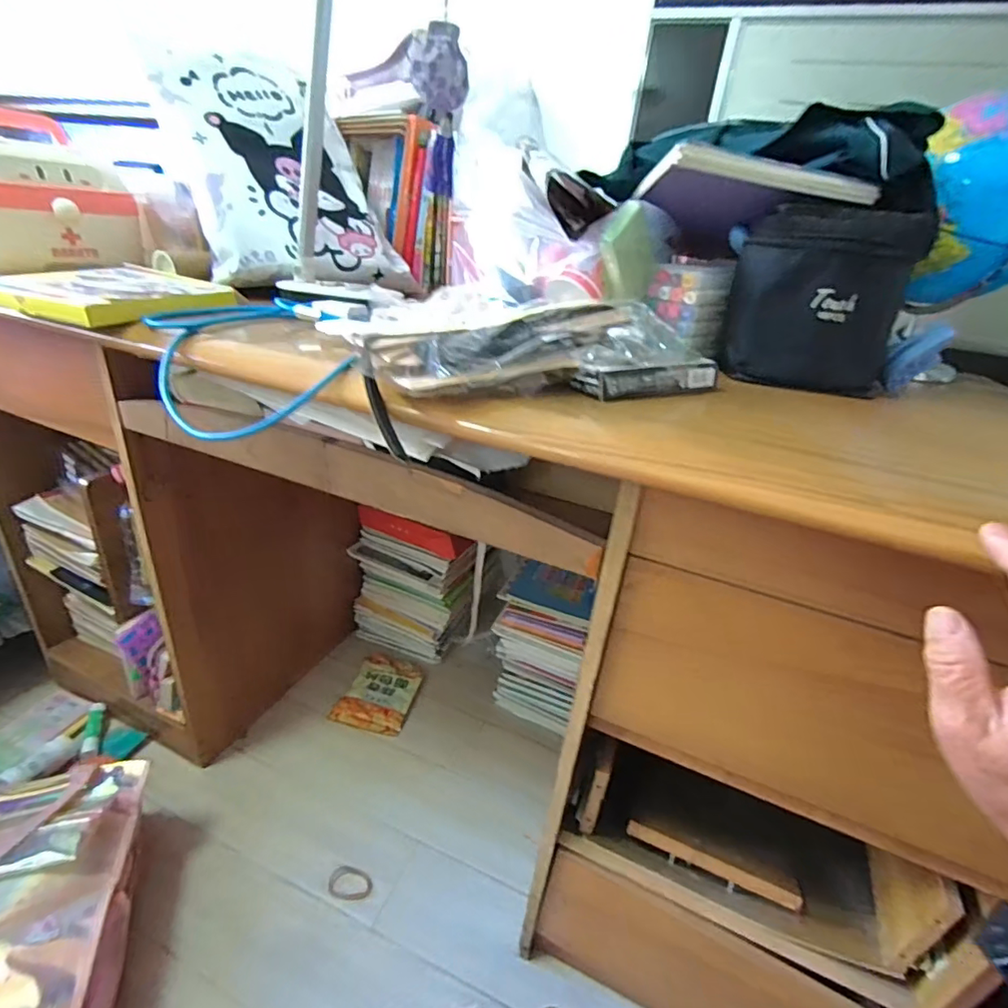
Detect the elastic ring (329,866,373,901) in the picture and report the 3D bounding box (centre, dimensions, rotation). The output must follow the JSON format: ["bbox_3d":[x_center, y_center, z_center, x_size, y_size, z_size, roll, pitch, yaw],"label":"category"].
[{"bbox_3d":[-0.222,0.551,0.764,0.062,0.006,0.044,11,28,8],"label":"elastic ring"}]

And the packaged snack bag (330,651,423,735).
[{"bbox_3d":[-0.249,0.381,1.081,0.136,0.021,0.186,11,28,7],"label":"packaged snack bag"}]

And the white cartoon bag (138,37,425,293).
[{"bbox_3d":[-0.324,-0.471,0.769,0.090,0.360,0.301,-28,-2,44],"label":"white cartoon bag"}]

